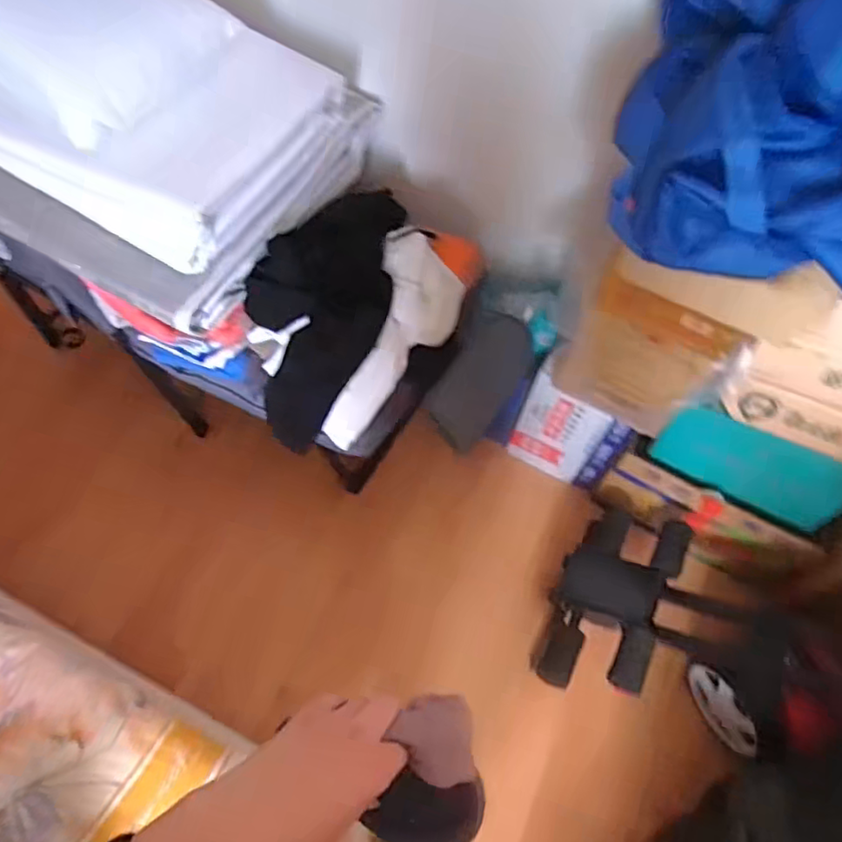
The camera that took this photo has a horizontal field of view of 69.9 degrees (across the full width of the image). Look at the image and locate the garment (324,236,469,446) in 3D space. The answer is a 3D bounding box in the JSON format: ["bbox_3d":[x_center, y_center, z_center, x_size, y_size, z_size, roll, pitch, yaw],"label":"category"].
[{"bbox_3d":[-0.051,-0.146,1.112,0.161,0.098,0.417,22,77,9],"label":"garment"}]

